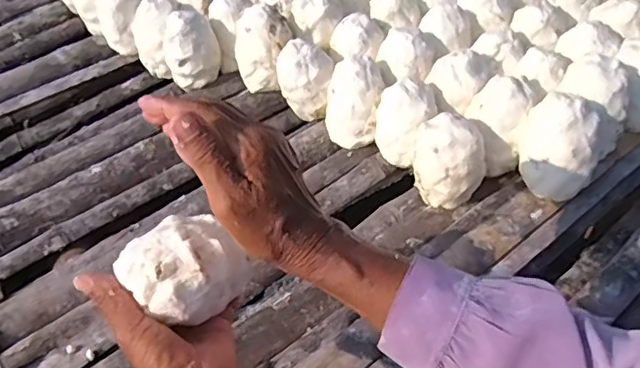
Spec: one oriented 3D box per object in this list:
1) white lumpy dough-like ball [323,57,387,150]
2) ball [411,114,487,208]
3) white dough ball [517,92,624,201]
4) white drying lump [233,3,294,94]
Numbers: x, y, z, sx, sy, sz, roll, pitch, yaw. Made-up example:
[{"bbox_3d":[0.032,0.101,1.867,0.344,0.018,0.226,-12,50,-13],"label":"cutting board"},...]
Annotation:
[{"bbox_3d":[0.045,-0.107,0.773,0.075,0.095,0.075,-3,51,3],"label":"white lumpy dough-like ball"},{"bbox_3d":[0.153,-0.030,0.685,0.083,0.089,0.076,7,52,11],"label":"ball"},{"bbox_3d":[0.276,-0.049,0.660,0.089,0.099,0.109,32,61,27],"label":"white dough ball"},{"bbox_3d":[-0.082,-0.192,0.823,0.072,0.092,0.073,18,55,19],"label":"white drying lump"}]

